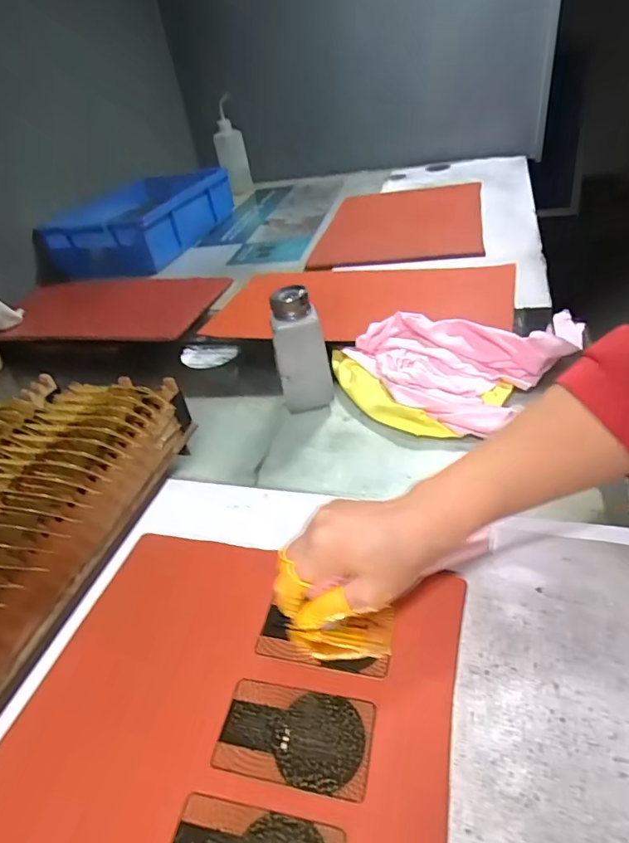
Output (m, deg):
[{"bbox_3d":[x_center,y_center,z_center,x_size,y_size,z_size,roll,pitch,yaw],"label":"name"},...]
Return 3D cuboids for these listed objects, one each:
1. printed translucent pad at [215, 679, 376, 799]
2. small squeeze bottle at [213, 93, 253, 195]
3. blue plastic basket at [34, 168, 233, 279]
[{"bbox_3d":[-0.011,0.175,0.276,0.085,0.004,0.048,4,39,14],"label":"printed translucent pad"},{"bbox_3d":[-0.230,-0.752,1.340,0.080,0.216,0.093,-15,37,-5],"label":"small squeeze bottle"},{"bbox_3d":[-0.375,-0.436,1.050,0.303,0.092,0.382,0,38,14],"label":"blue plastic basket"}]

